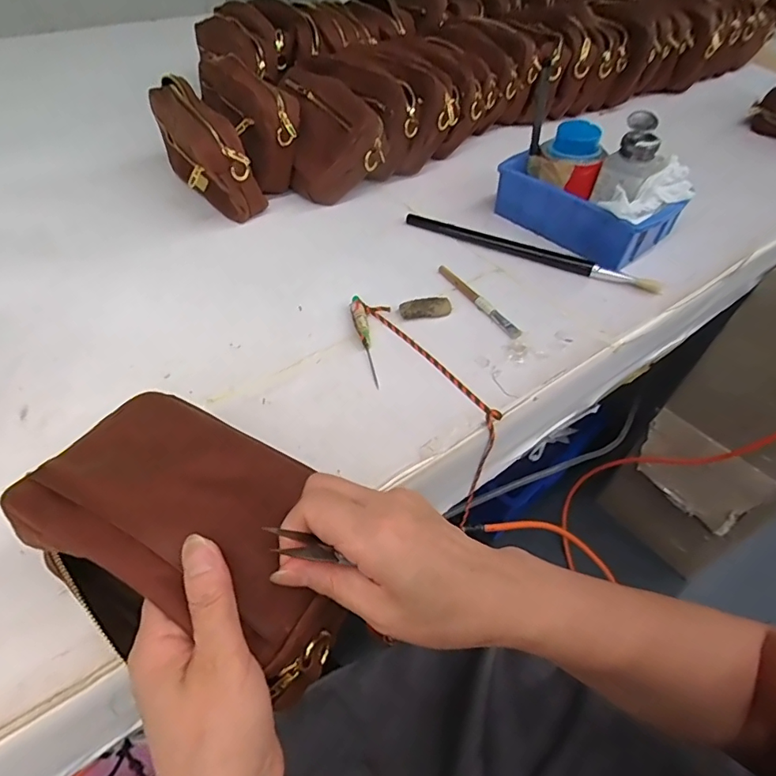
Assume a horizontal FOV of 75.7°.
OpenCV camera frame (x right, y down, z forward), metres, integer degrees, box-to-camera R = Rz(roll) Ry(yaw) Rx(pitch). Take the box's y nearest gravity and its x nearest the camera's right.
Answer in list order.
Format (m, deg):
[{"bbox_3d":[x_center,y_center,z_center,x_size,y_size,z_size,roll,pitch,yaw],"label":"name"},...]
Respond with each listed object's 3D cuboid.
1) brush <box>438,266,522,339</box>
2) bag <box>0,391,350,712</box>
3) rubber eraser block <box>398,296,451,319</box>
[{"bbox_3d":[0.095,-0.095,0.524,0.013,0.006,0.129,-23,53,-20],"label":"brush"},{"bbox_3d":[-0.110,0.082,0.292,0.186,0.065,0.128,22,52,18],"label":"bag"},{"bbox_3d":[0.038,-0.081,0.507,0.051,0.008,0.025,-11,49,-10],"label":"rubber eraser block"}]

